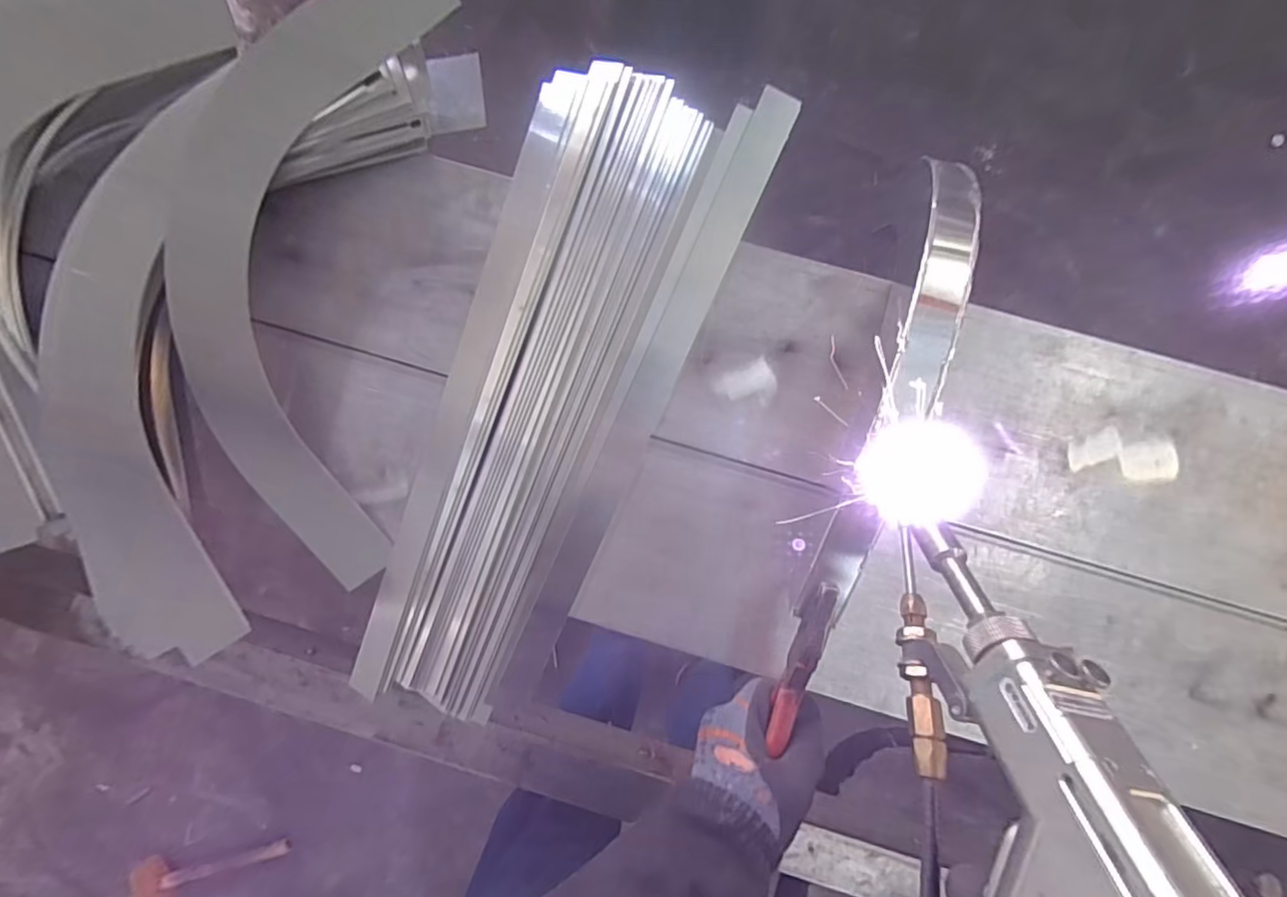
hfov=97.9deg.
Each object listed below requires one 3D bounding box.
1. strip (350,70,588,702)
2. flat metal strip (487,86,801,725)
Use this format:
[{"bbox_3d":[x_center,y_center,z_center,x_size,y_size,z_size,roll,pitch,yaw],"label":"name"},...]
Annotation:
[{"bbox_3d":[-0.133,-0.034,0.414,0.035,0.007,0.477,21,96,12],"label":"strip"},{"bbox_3d":[-0.008,-0.013,0.408,0.035,0.006,0.487,24,97,-5],"label":"flat metal strip"}]

